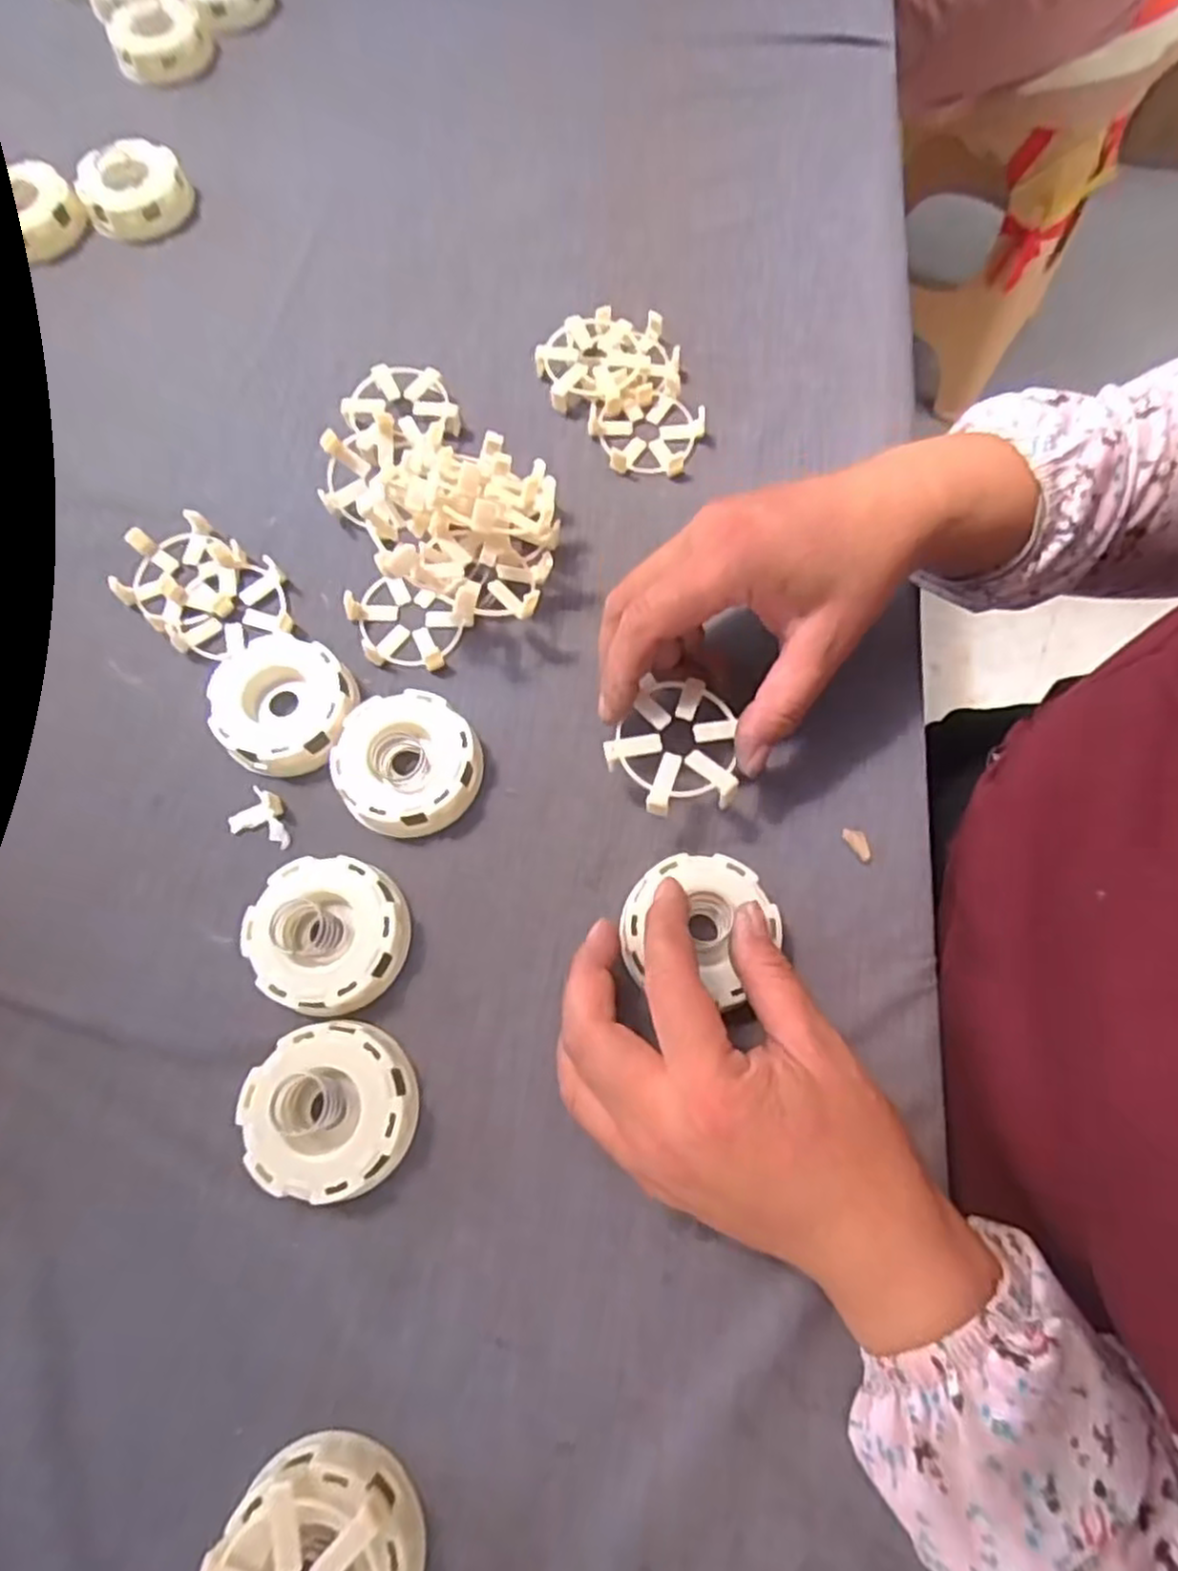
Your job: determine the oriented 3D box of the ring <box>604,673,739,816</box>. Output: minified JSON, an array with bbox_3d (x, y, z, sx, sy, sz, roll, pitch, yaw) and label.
[{"bbox_3d":[0.036,-0.019,0.333,0.055,0.011,0.065,3,70,2],"label":"ring"}]

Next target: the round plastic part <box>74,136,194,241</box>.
[{"bbox_3d":[-0.289,-0.381,0.483,0.065,0.023,0.065,0,70,1],"label":"round plastic part"}]

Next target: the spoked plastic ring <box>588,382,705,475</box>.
[{"bbox_3d":[0.032,-0.200,0.425,0.063,0.014,0.056,5,70,3],"label":"spoked plastic ring"}]

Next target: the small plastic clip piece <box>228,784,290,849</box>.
[{"bbox_3d":[-0.151,0.013,0.352,0.030,0.008,0.023,17,71,7],"label":"small plastic clip piece"}]

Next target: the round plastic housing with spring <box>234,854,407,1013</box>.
[{"bbox_3d":[-0.111,0.063,0.324,0.065,0.025,0.063,0,70,1],"label":"round plastic housing with spring"}]

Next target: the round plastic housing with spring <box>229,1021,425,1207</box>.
[{"bbox_3d":[-0.102,0.127,0.301,0.064,0.027,0.062,0,70,1],"label":"round plastic housing with spring"}]

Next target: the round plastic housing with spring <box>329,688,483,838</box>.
[{"bbox_3d":[-0.084,-0.010,0.354,0.065,0.020,0.064,0,70,1],"label":"round plastic housing with spring"}]

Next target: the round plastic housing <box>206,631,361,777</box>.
[{"bbox_3d":[-0.146,-0.040,0.366,0.065,0.018,0.066,-5,70,-1],"label":"round plastic housing"}]

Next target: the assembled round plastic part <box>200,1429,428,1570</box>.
[{"bbox_3d":[-0.090,0.259,0.251,0.063,0.030,0.061,0,70,1],"label":"assembled round plastic part"}]

